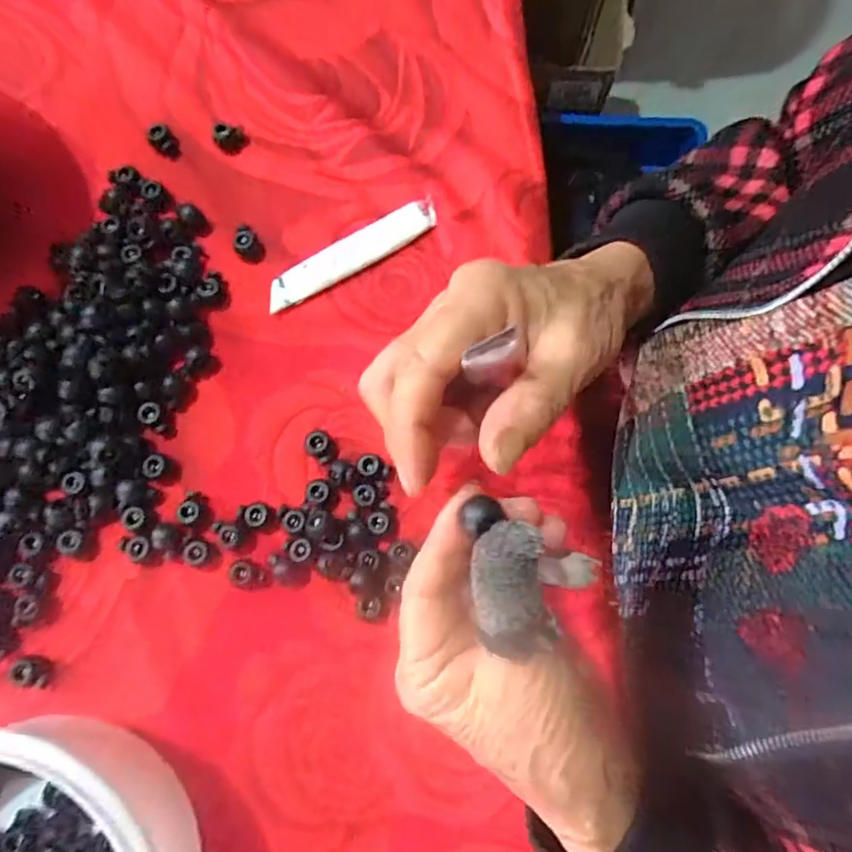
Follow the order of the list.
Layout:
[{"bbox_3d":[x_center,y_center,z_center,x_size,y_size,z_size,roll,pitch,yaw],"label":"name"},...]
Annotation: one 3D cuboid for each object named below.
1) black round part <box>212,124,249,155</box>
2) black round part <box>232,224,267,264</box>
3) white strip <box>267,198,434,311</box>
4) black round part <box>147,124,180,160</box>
[{"bbox_3d":[-0.121,-0.179,0.343,0.020,0.008,0.018,-27,80,-7],"label":"black round part"},{"bbox_3d":[-0.106,-0.108,0.327,0.016,0.012,0.018,-30,80,-7],"label":"black round part"},{"bbox_3d":[-0.044,-0.102,0.329,0.110,0.007,0.019,-31,80,-7],"label":"white strip"},{"bbox_3d":[-0.160,-0.173,0.339,0.014,0.011,0.020,-35,81,-8],"label":"black round part"}]

